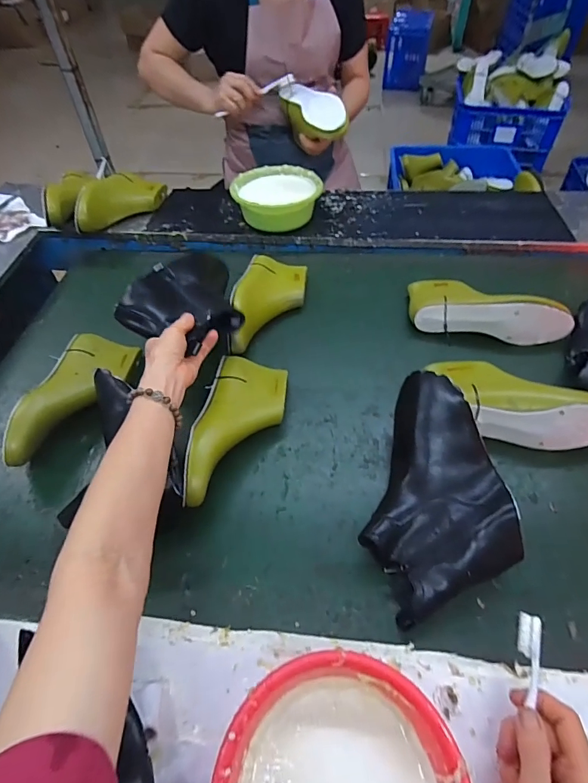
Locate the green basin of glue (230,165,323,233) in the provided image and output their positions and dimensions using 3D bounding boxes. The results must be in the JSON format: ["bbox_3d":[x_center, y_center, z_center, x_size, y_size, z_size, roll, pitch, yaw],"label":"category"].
[{"bbox_3d":[-0.036,-0.418,0.932,0.184,0.080,0.165,6,53,7],"label":"green basin of glue"}]

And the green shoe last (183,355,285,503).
[{"bbox_3d":[-0.077,0.053,0.599,0.104,0.079,0.242,6,53,7],"label":"green shoe last"}]

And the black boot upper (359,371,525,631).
[{"bbox_3d":[0.155,0.118,0.520,0.183,0.104,0.241,-20,54,-13],"label":"black boot upper"}]

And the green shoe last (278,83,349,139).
[{"bbox_3d":[0.042,-0.583,0.894,0.073,0.071,0.218,-19,54,-12],"label":"green shoe last"}]

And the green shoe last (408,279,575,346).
[{"bbox_3d":[0.335,-0.157,0.734,0.254,0.067,0.128,7,53,7],"label":"green shoe last"}]

